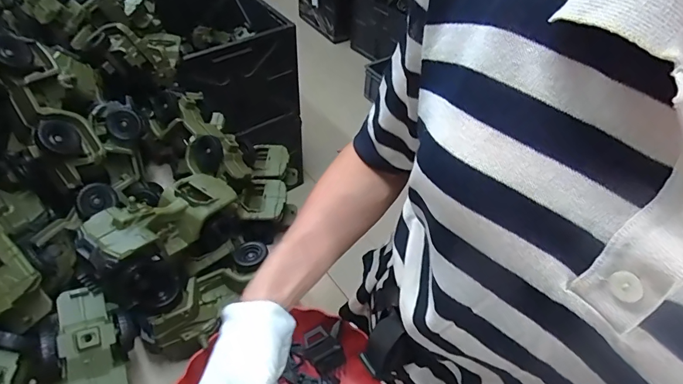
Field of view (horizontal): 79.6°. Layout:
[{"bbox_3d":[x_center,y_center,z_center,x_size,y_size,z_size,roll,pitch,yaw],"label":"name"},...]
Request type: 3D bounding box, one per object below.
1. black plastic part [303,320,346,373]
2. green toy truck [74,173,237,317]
[{"bbox_3d":[-0.020,0.188,0.490,0.047,0.053,0.013,-16,11,-17],"label":"black plastic part"},{"bbox_3d":[-0.210,0.045,0.498,0.094,0.101,0.180,22,49,16],"label":"green toy truck"}]

